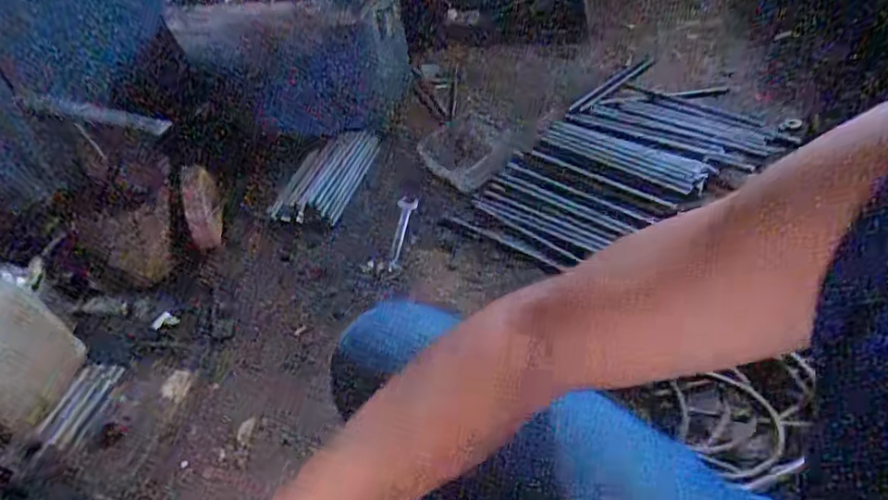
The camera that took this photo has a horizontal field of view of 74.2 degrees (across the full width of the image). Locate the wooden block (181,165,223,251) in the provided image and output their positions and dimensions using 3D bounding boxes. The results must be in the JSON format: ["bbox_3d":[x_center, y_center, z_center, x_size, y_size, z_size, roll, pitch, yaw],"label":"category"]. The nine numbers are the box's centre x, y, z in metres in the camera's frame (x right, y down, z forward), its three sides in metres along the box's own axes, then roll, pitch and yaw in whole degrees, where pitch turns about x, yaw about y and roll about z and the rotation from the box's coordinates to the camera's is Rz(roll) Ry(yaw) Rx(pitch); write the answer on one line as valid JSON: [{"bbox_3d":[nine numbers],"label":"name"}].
[{"bbox_3d":[-0.480,-0.084,1.166,0.058,0.163,0.042,-10,7,-5],"label":"wooden block"}]

